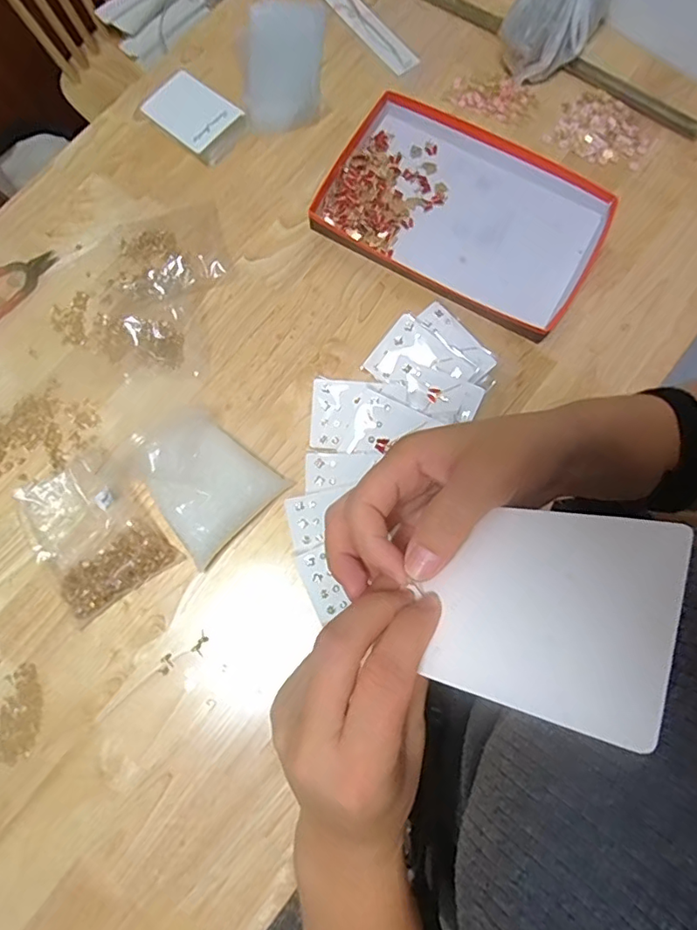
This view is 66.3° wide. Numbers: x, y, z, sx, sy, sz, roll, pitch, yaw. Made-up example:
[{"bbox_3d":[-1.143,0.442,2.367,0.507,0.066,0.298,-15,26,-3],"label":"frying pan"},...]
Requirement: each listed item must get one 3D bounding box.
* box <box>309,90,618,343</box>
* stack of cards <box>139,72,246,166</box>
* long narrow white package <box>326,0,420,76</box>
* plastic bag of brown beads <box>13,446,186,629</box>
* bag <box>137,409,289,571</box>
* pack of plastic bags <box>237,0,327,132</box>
[{"bbox_3d":[0.142,-0.314,0.679,0.334,0.047,0.214,29,80,7],"label":"box"},{"bbox_3d":[-0.200,-0.453,0.699,0.104,0.034,0.082,35,81,8],"label":"stack of cards"},{"bbox_3d":[0.026,-0.617,0.747,0.041,0.006,0.183,-39,83,-2],"label":"long narrow white package"},{"bbox_3d":[-0.287,0.072,0.592,0.125,0.024,0.166,-35,80,-6],"label":"plastic bag of brown beads"},{"bbox_3d":[-0.164,0.016,0.594,0.146,0.048,0.127,42,82,9],"label":"bag"},{"bbox_3d":[-0.092,-0.556,0.733,0.113,0.009,0.220,1,78,1],"label":"pack of plastic bags"}]

